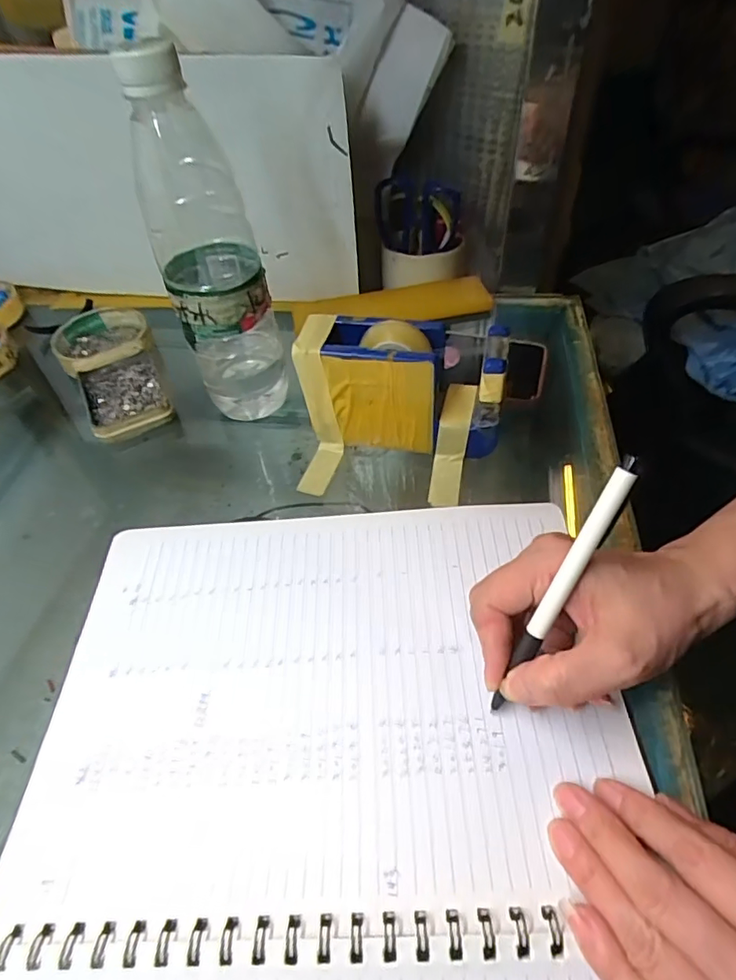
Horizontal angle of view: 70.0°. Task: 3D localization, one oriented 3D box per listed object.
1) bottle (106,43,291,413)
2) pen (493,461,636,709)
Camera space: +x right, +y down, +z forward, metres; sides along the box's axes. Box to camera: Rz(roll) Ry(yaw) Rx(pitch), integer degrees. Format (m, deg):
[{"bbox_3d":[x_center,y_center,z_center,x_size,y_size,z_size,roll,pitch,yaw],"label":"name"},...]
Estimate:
[{"bbox_3d":[-0.103,-0.151,0.348,0.062,0.222,0.066,-17,51,-9],"label":"bottle"},{"bbox_3d":[0.084,0.046,0.232,0.010,0.130,0.006,31,18,27],"label":"pen"}]

